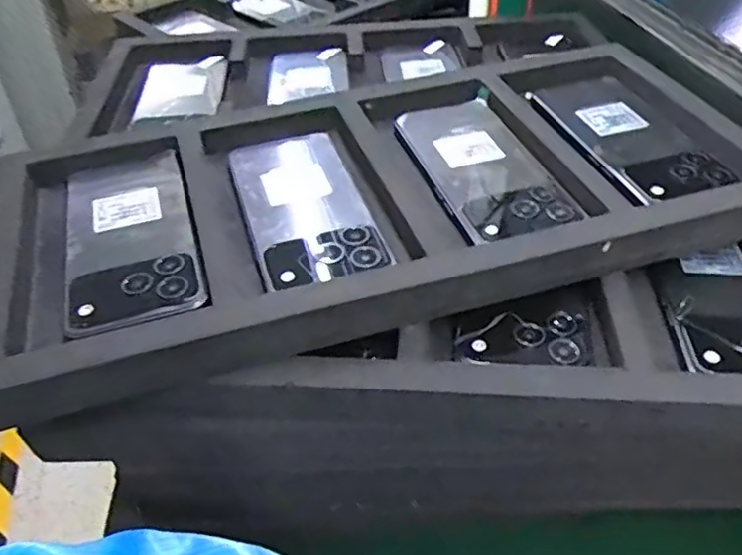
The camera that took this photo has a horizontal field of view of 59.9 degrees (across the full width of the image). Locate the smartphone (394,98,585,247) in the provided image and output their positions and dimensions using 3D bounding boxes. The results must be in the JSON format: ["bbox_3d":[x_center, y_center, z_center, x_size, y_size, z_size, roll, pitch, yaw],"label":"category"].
[{"bbox_3d":[0.074,-0.078,0.429,0.075,0.008,0.166,-12,43,-12],"label":"smartphone"}]

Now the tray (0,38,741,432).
[{"bbox_3d":[0.006,-0.060,0.425,0.467,0.036,0.231,-12,43,-11],"label":"tray"}]

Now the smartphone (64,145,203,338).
[{"bbox_3d":[-0.150,-0.026,0.397,0.073,0.014,0.177,-14,44,-13],"label":"smartphone"}]

